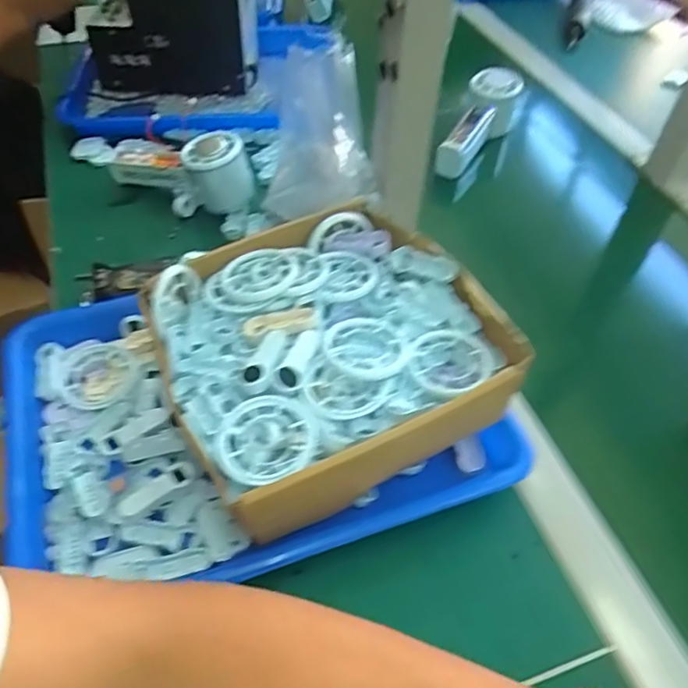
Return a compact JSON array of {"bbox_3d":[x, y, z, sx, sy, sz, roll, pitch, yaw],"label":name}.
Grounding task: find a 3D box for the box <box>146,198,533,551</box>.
[{"bbox_3d":[-0.011,0.011,0.426,0.221,0.090,0.215,-17,52,-17],"label":"box"}]

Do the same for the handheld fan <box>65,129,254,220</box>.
[{"bbox_3d":[-0.200,-0.203,0.627,0.228,0.077,0.068,28,53,20],"label":"handheld fan"}]

